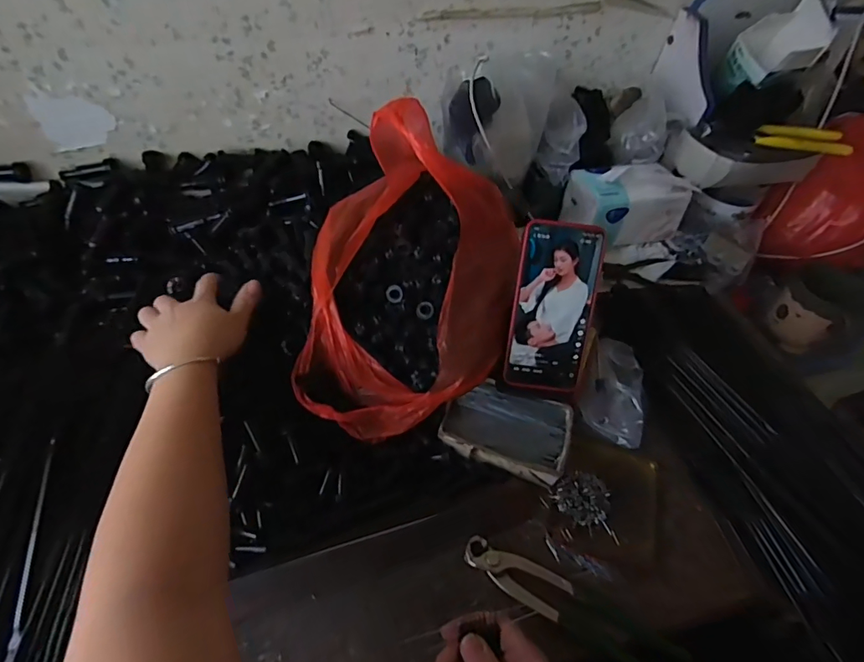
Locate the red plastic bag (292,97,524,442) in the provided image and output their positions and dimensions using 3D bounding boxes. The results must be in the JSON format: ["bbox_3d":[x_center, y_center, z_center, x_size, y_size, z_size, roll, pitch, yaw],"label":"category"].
[{"bbox_3d":[-0.021,-0.056,0.468,0.204,0.190,0.258,7,50,3],"label":"red plastic bag"}]

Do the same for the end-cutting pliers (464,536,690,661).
[{"bbox_3d":[0.120,0.237,0.411,0.197,0.025,0.036,23,52,17],"label":"end-cutting pliers"}]

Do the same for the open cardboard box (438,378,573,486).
[{"bbox_3d":[0.078,0.100,0.498,0.123,0.029,0.084,14,50,10],"label":"open cardboard box"}]

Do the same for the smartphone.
[{"bbox_3d":[0.120,-0.022,0.468,0.079,0.161,0.010,6,13,3],"label":"smartphone"}]

